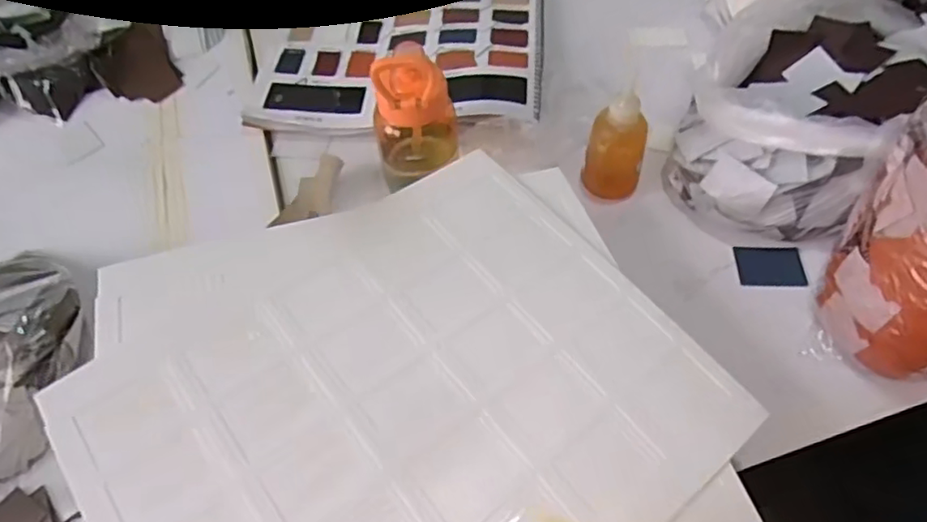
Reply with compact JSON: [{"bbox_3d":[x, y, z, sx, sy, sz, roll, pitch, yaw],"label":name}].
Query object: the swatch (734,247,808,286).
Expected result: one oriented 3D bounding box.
[{"bbox_3d":[0.319,0.005,0.629,0.067,0.004,0.048,1,56,1],"label":"swatch"}]

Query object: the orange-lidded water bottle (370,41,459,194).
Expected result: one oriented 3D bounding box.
[{"bbox_3d":[-0.050,-0.146,0.612,0.069,0.163,0.079,39,67,25],"label":"orange-lidded water bottle"}]

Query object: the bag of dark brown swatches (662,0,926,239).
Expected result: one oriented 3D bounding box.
[{"bbox_3d":[0.356,-0.163,0.647,0.202,0.129,0.274,35,65,23],"label":"bag of dark brown swatches"}]

